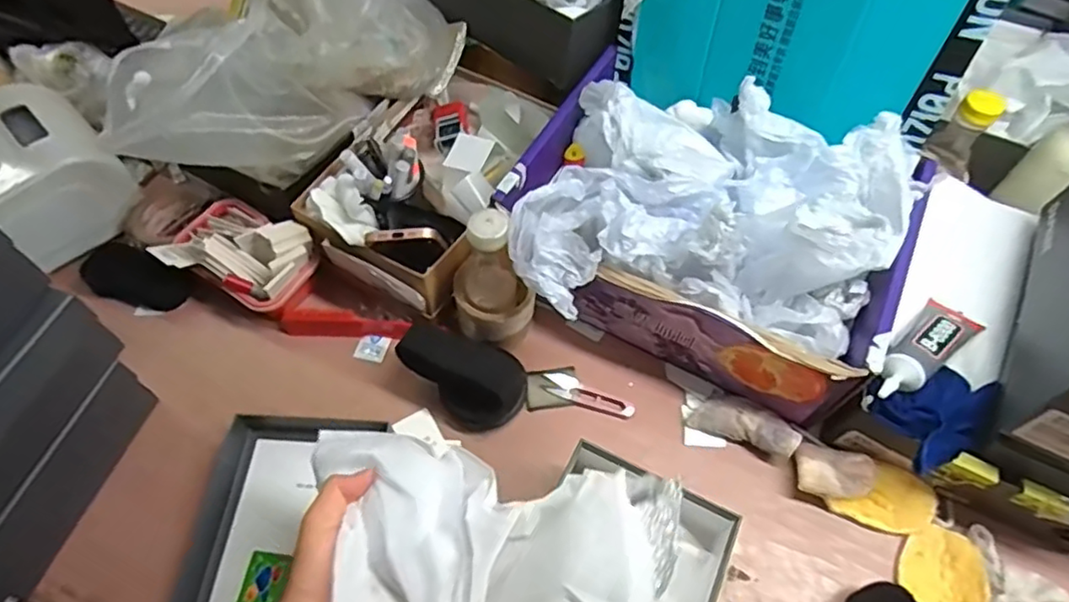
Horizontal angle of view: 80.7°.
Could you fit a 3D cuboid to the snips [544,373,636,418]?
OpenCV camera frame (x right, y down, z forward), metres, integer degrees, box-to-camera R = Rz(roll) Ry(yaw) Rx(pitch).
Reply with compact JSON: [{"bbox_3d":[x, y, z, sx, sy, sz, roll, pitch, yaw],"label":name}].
[{"bbox_3d":[0.061,0.103,0.698,0.102,0.008,0.028,17,60,9],"label":"snips"}]

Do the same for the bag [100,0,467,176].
[{"bbox_3d":[-0.281,-0.309,0.678,0.184,0.254,0.405,39,65,20],"label":"bag"}]

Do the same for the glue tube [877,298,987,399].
[{"bbox_3d":[0.375,0.047,0.604,0.158,0.029,0.050,-29,63,-31],"label":"glue tube"}]

